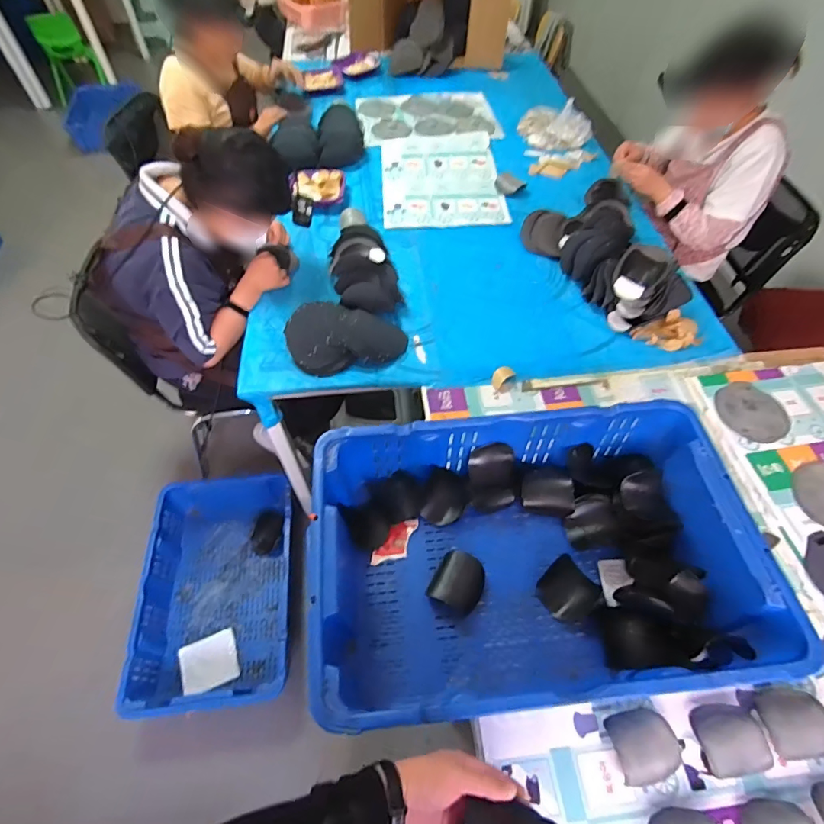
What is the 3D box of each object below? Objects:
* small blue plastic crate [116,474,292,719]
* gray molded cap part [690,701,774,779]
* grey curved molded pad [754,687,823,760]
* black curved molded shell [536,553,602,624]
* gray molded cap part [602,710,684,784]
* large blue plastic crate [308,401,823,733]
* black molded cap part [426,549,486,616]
[{"bbox_3d":[-0.608,0.551,1.491,0.426,0.185,0.693,-4,55,-5],"label":"small blue plastic crate"},{"bbox_3d":[0.462,0.474,0.671,0.096,0.040,0.089,-7,55,-7],"label":"gray molded cap part"},{"bbox_3d":[0.584,0.473,0.706,0.110,0.030,0.088,-3,55,-4],"label":"grey curved molded pad"},{"bbox_3d":[0.262,0.299,0.769,0.093,0.045,0.093,-38,64,-25],"label":"black curved molded shell"},{"bbox_3d":[0.333,0.477,0.661,0.093,0.041,0.085,-8,55,-7],"label":"gray molded cap part"},{"bbox_3d":[0.186,0.224,0.758,0.644,0.169,0.424,-5,55,-5],"label":"large blue plastic crate"},{"bbox_3d":[0.081,0.288,0.781,0.085,0.041,0.091,26,58,16],"label":"black molded cap part"}]

